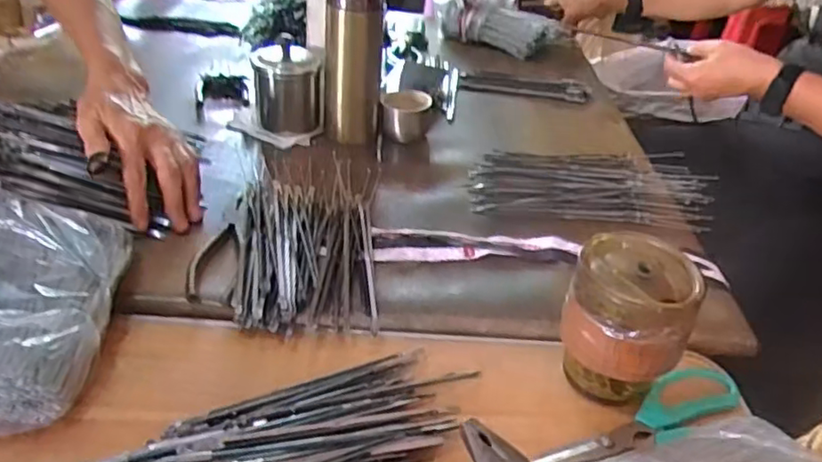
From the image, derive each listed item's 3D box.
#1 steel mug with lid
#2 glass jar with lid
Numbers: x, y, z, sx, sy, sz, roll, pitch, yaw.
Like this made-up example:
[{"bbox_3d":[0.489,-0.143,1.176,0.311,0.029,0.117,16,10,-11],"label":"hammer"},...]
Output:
[{"bbox_3d":[-0.152,-0.183,0.769,0.077,0.096,0.091,-4,36,-12],"label":"steel mug with lid"},{"bbox_3d":[0.155,0.065,0.458,0.083,0.101,0.081,17,38,14],"label":"glass jar with lid"}]

